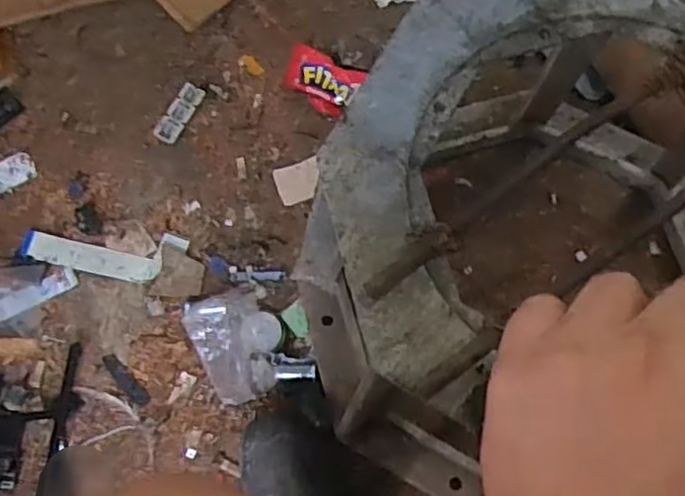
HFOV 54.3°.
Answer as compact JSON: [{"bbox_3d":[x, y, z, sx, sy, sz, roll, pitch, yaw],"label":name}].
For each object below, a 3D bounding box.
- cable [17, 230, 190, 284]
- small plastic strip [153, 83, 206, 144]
[{"bbox_3d":[-0.309,0.011,0.858,0.209,0.009,0.065,1,72,2],"label":"cable"},{"bbox_3d":[-0.222,-0.185,0.913,0.033,0.005,0.094,28,70,-7],"label":"small plastic strip"}]

